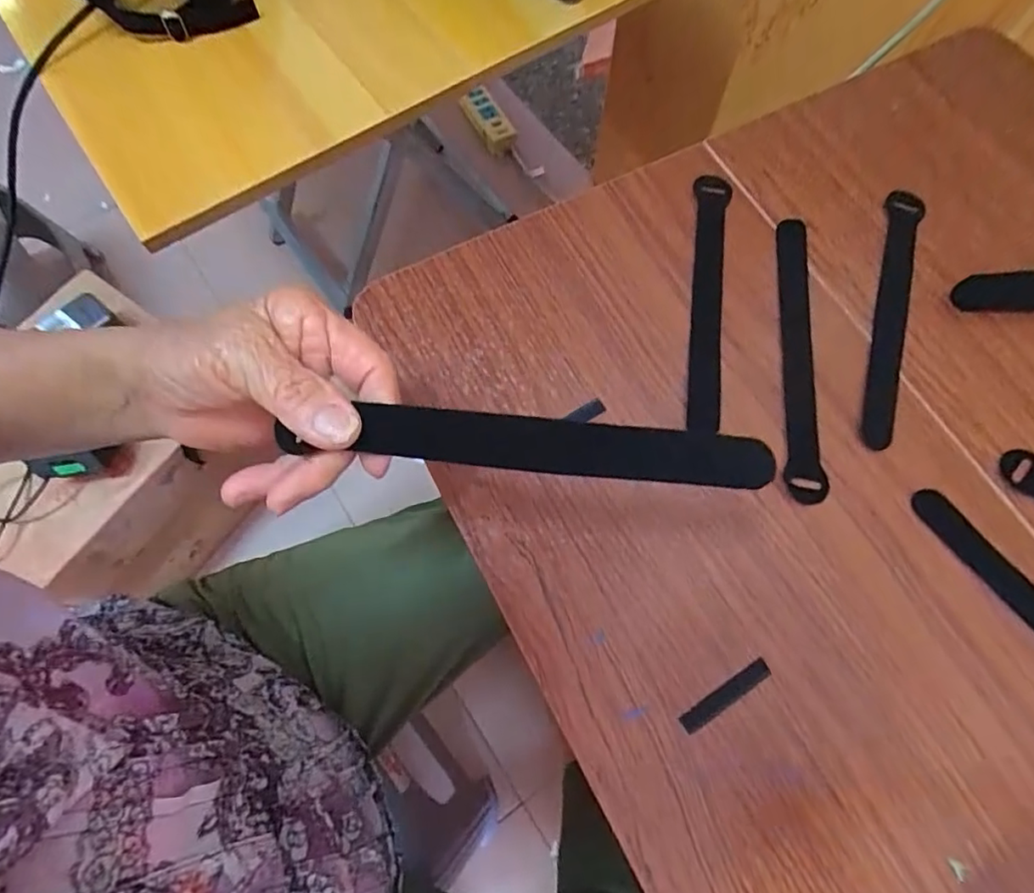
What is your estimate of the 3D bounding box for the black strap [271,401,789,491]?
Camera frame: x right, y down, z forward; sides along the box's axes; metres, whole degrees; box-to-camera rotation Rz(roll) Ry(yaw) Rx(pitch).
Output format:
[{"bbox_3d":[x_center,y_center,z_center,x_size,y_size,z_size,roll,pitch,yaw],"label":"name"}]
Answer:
[{"bbox_3d":[0.005,0.000,0.222,0.180,0.007,0.021,5,98,1],"label":"black strap"}]

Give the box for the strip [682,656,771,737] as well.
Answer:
[{"bbox_3d":[0.108,0.128,0.294,0.054,0.004,0.009,-30,72,-11],"label":"strip"}]

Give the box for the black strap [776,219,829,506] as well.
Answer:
[{"bbox_3d":[0.181,-0.062,0.371,0.024,0.009,0.206,8,69,2],"label":"black strap"}]

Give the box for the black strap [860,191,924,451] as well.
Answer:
[{"bbox_3d":[0.248,-0.092,0.379,0.023,0.004,0.205,19,70,6],"label":"black strap"}]

